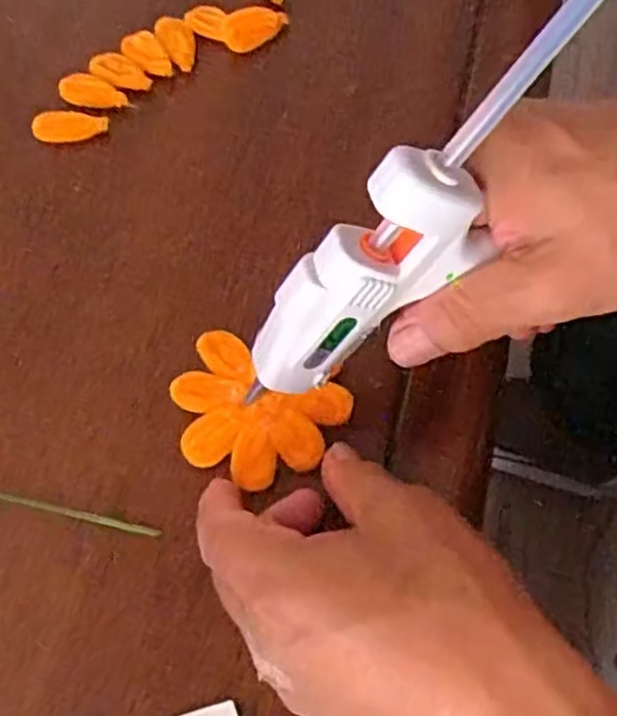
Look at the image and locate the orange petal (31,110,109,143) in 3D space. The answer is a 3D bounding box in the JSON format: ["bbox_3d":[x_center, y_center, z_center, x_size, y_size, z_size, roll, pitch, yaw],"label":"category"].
[{"bbox_3d":[-0.133,-0.128,0.405,0.042,0.004,0.018,5,85,3],"label":"orange petal"}]

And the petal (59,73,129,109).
[{"bbox_3d":[-0.121,-0.150,0.411,0.040,0.008,0.017,15,68,9],"label":"petal"}]

